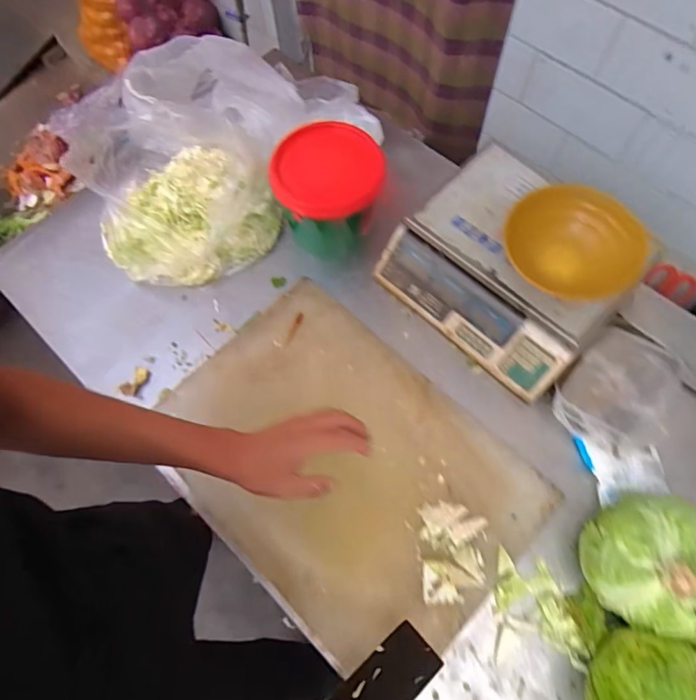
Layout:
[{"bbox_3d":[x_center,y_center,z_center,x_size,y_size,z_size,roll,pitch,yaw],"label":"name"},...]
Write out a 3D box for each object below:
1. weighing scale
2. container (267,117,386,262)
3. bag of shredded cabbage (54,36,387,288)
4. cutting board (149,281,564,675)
[{"bbox_3d":[0.264,-0.141,0.811,0.347,0.104,0.293,41,75,17],"label":"weighing scale"},{"bbox_3d":[-0.032,-0.274,0.860,0.174,0.195,0.181,-4,68,1],"label":"container"},{"bbox_3d":[-0.281,-0.398,0.943,0.437,0.156,0.567,41,75,17],"label":"bag of shredded cabbage"},{"bbox_3d":[-0.018,0.172,0.744,0.543,0.026,0.388,41,75,17],"label":"cutting board"}]

